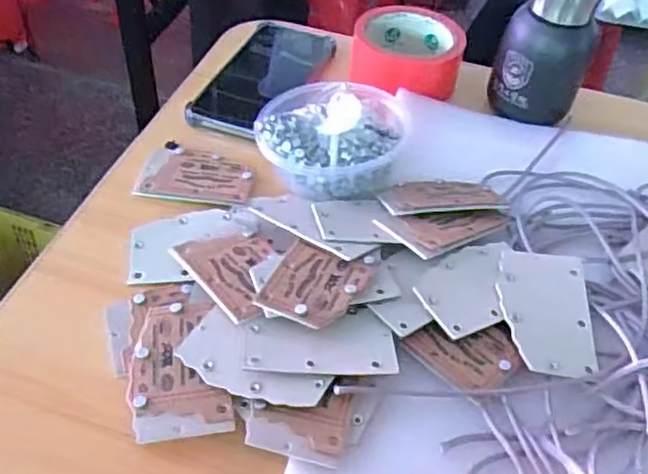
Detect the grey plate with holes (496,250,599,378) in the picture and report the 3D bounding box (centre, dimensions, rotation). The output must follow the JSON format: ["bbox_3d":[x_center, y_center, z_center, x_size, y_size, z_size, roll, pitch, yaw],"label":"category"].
[{"bbox_3d":[0.135,0.044,0.400,0.055,0.004,0.084,9,54,-3],"label":"grey plate with holes"}]

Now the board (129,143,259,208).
[{"bbox_3d":[-0.095,-0.046,0.493,0.085,0.004,0.058,9,46,11],"label":"board"}]

